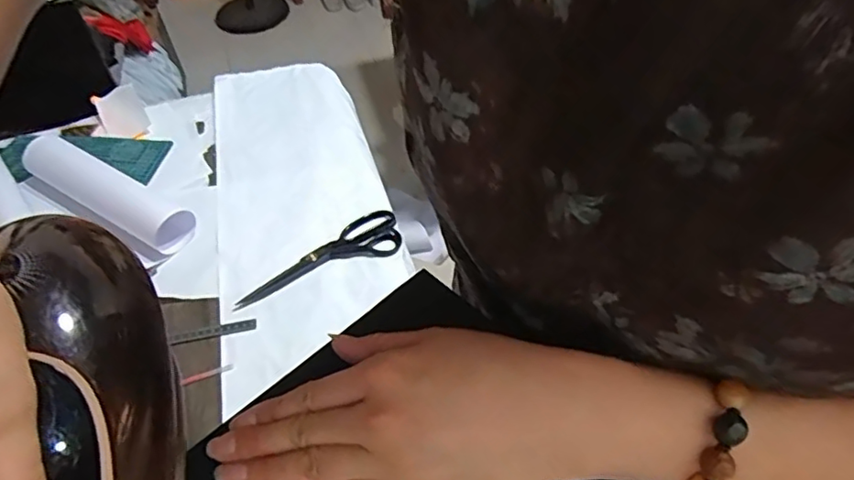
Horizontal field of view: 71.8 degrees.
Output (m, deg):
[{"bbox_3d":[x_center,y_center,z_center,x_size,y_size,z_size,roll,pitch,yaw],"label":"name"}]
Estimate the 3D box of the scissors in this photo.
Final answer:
[{"bbox_3d":[-0.154,0.021,0.824,0.241,0.017,0.081,-19,49,-13],"label":"scissors"}]

